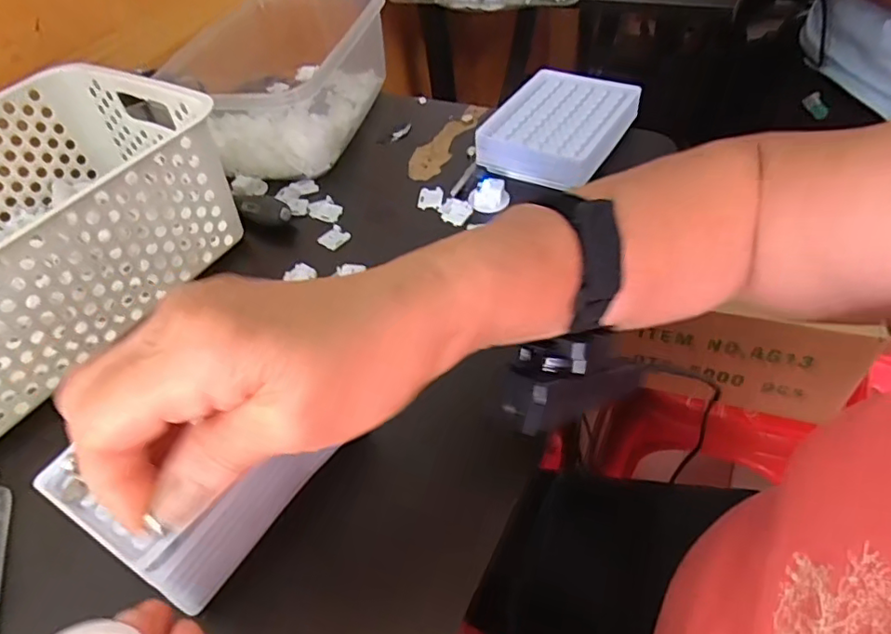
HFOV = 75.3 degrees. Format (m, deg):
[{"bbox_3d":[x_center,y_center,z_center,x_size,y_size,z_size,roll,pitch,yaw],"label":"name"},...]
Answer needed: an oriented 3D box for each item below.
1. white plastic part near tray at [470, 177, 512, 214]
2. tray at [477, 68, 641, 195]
[{"bbox_3d":[0.036,-0.101,0.465,0.031,0.022,0.021,-3,48,6],"label":"white plastic part near tray"},{"bbox_3d":[0.097,-0.163,0.507,0.103,0.045,0.125,24,54,22],"label":"tray"}]

